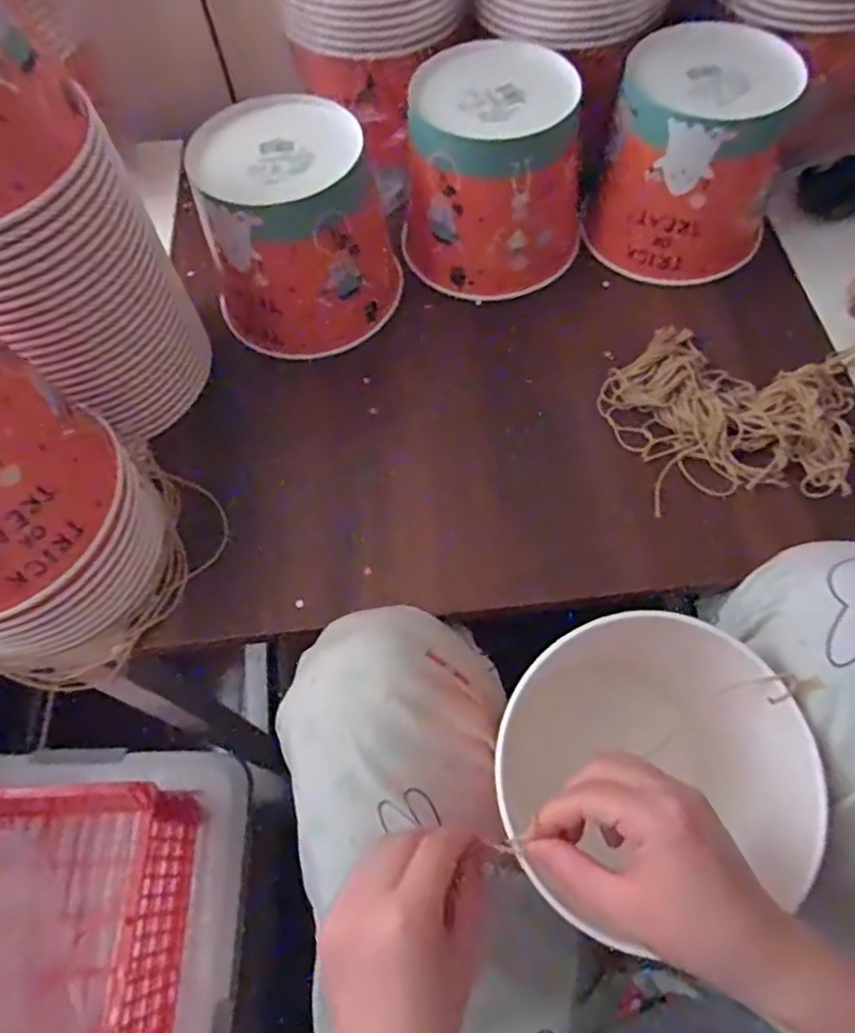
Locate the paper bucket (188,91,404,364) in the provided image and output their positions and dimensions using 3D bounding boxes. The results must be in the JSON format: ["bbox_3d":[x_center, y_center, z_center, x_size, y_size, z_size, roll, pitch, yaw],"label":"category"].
[{"bbox_3d":[-0.102,-0.228,0.531,0.148,0.132,0.145,-15,63,-4],"label":"paper bucket"}]

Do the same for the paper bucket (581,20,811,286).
[{"bbox_3d":[0.222,-0.290,0.546,0.139,0.138,0.136,21,66,14],"label":"paper bucket"}]

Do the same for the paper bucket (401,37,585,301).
[{"bbox_3d":[0.055,-0.287,0.556,0.147,0.129,0.143,3,63,5],"label":"paper bucket"}]

